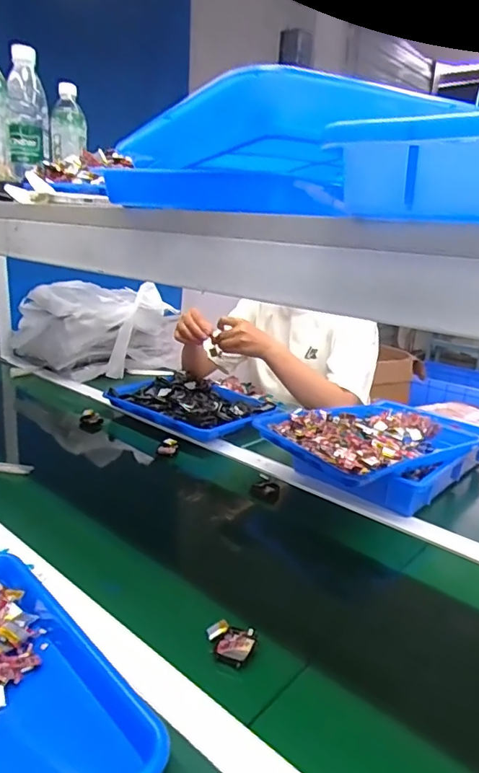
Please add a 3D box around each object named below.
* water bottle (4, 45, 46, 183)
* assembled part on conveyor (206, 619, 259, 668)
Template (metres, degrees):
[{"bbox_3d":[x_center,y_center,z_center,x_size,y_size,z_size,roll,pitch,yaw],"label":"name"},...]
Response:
[{"bbox_3d":[-0.326,-0.417,0.806,0.055,0.178,0.059,-3,18,-17],"label":"water bottle"},{"bbox_3d":[-0.011,0.257,0.535,0.051,0.026,0.035,14,20,32],"label":"assembled part on conveyor"}]

